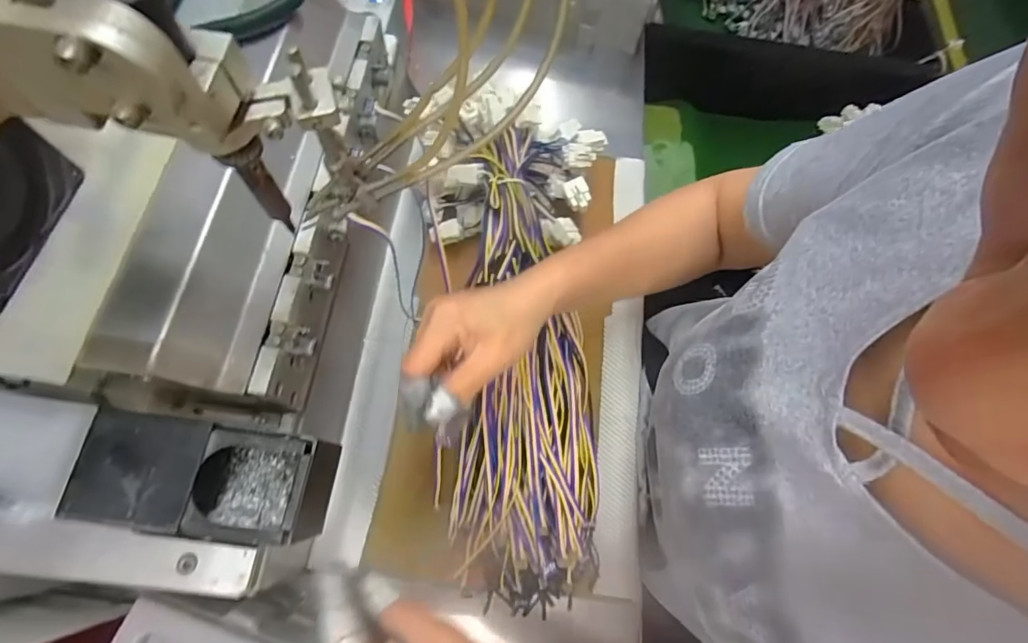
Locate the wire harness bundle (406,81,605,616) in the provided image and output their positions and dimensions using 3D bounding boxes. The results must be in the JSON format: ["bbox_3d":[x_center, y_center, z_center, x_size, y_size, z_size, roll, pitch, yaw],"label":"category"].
[{"bbox_3d":[0.012,0.012,0.430,0.160,0.071,0.431,-4,77,-2],"label":"wire harness bundle"}]

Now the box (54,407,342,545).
[{"bbox_3d":[-0.160,0.086,0.267,0.118,0.061,0.062,9,70,-2],"label":"box"}]

